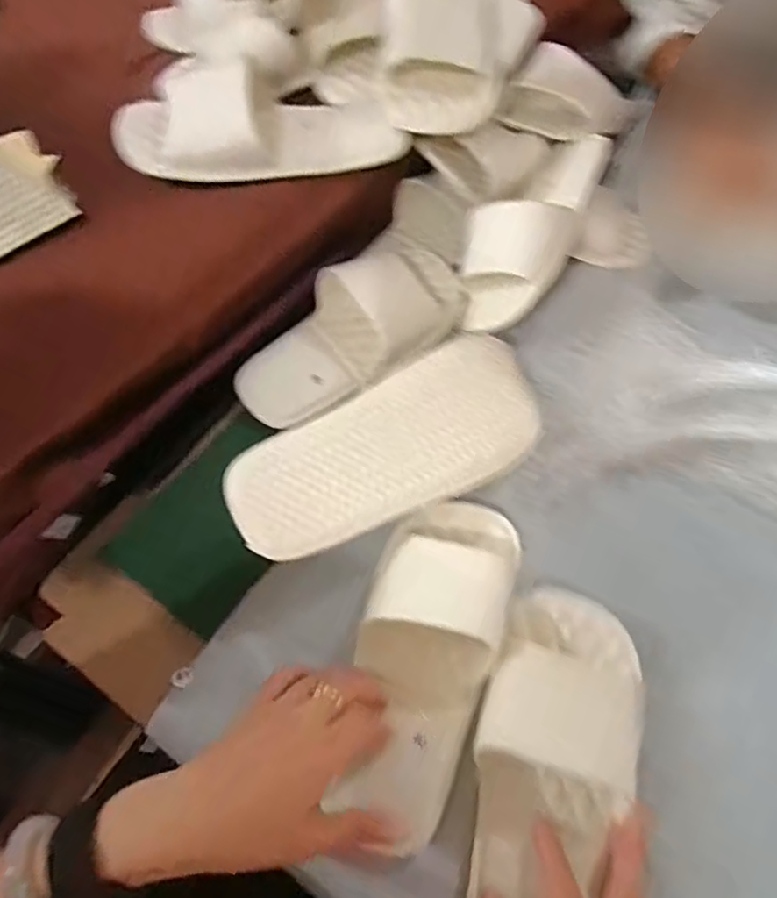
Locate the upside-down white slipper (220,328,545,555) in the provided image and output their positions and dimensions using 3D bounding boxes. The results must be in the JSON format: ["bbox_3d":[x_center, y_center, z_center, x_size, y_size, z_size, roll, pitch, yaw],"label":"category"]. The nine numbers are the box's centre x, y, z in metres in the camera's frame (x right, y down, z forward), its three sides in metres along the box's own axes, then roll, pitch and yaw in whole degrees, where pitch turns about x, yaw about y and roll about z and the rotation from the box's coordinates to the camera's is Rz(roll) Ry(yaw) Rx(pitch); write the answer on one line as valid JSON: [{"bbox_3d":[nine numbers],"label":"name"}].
[{"bbox_3d":[0.005,0.002,0.491,0.259,0.047,0.109,-27,83,-21],"label":"upside-down white slipper"}]

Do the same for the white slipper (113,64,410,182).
[{"bbox_3d":[-0.116,-0.302,0.571,0.258,0.059,0.101,-8,59,-2],"label":"white slipper"}]

